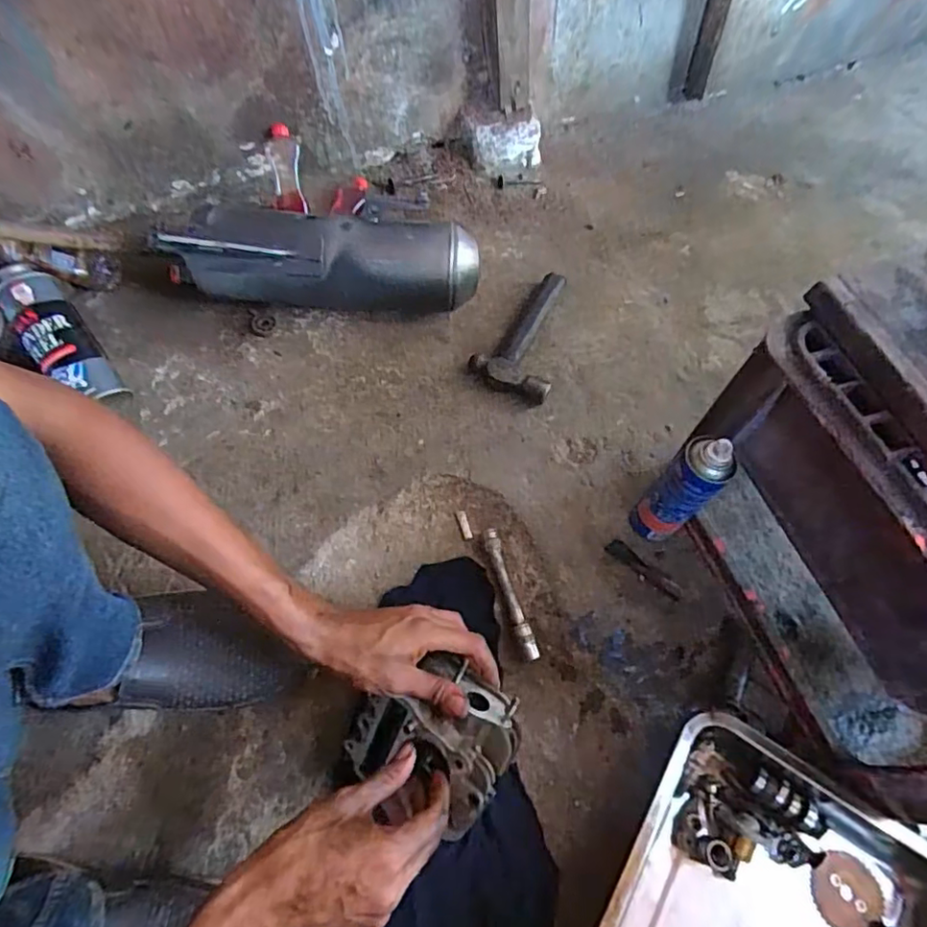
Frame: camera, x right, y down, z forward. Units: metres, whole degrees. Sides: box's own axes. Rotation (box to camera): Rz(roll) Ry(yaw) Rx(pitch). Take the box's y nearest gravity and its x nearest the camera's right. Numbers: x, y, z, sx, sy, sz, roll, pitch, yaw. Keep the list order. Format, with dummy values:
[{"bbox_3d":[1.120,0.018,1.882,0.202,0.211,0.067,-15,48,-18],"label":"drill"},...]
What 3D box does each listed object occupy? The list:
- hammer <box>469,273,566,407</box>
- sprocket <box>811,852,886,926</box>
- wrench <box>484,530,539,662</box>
[{"bbox_3d":[0.102,-0.173,0.778,0.106,0.028,0.198,28,71,16],"label":"hammer"},{"bbox_3d":[0.348,0.388,0.526,0.065,0.004,0.057,-22,64,-19],"label":"sprocket"},{"bbox_3d":[0.051,0.143,0.643,0.017,0.017,0.147,-18,65,-3],"label":"wrench"}]

